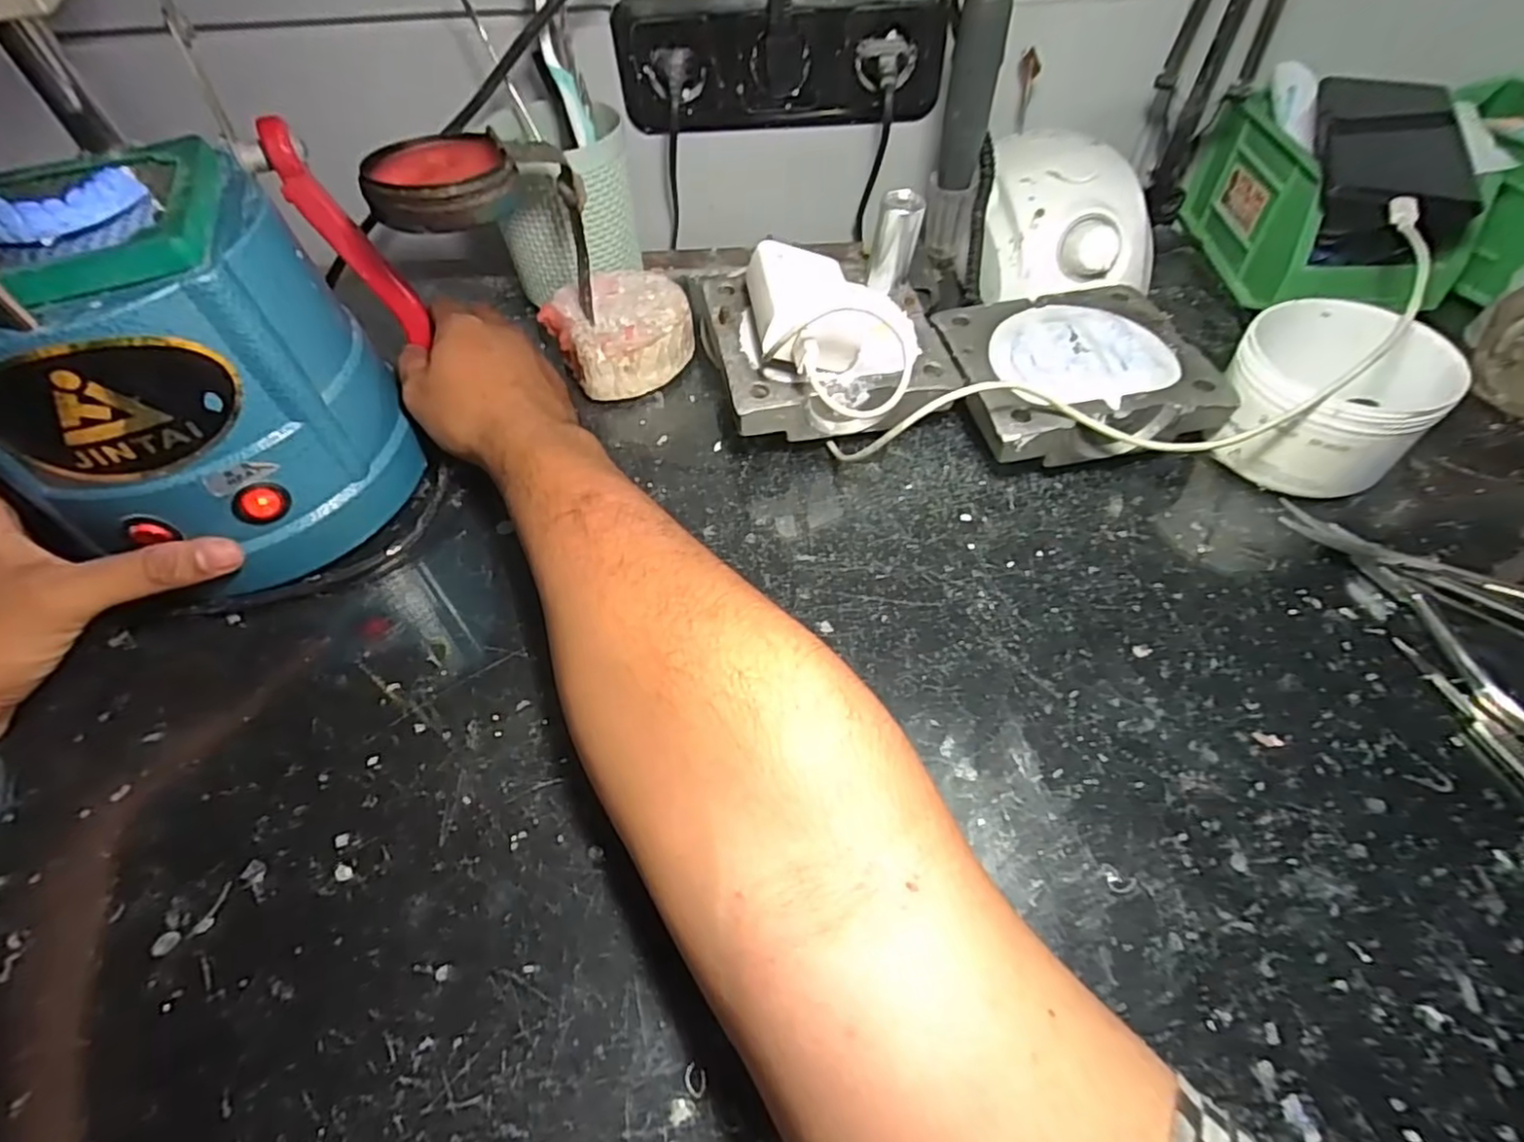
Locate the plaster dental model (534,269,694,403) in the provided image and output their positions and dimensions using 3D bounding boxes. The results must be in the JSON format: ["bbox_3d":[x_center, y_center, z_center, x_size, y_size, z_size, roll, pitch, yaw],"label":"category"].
[{"bbox_3d":[-0.091,-0.153,0.441,0.081,0.042,0.084,-2,52,2],"label":"plaster dental model"}]

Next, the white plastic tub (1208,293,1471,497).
[{"bbox_3d":[0.296,-0.092,0.356,0.092,0.070,0.105,36,62,27],"label":"white plastic tub"}]

